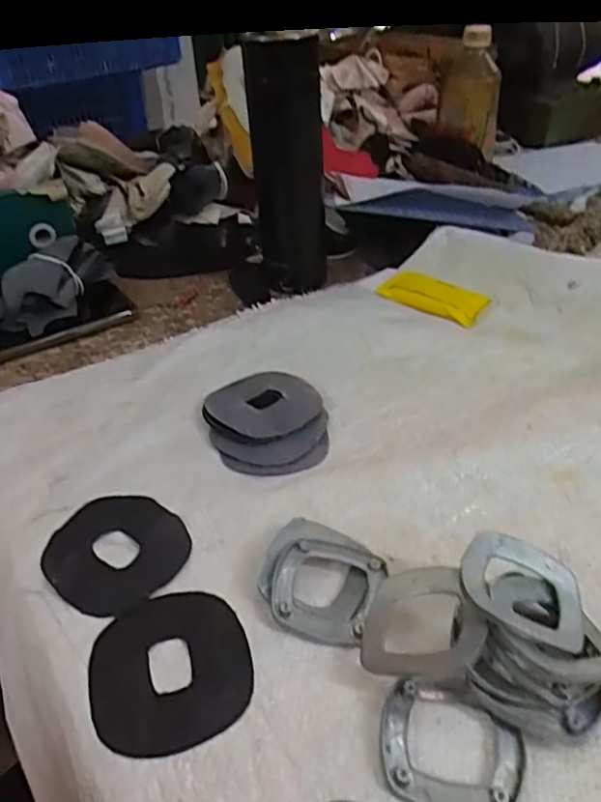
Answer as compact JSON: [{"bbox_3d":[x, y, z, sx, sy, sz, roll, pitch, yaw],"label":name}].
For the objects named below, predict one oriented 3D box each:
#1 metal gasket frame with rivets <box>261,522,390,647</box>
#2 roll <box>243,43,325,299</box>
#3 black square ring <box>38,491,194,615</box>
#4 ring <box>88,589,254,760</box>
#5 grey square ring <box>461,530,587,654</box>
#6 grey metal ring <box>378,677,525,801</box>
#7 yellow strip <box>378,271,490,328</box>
[{"bbox_3d":[0.011,0.096,0.340,0.062,0.016,0.065,11,40,17],"label":"metal gasket frame with rivets"},{"bbox_3d":[-0.015,-0.216,0.582,0.069,0.207,0.069,-2,38,1],"label":"roll"},{"bbox_3d":[-0.109,0.087,0.364,0.078,0.006,0.075,24,45,30],"label":"black square ring"},{"bbox_3d":[-0.065,0.132,0.308,0.076,0.004,0.080,-12,38,-12],"label":"ring"},{"bbox_3d":[0.109,0.090,0.302,0.060,0.006,0.060,21,37,3],"label":"grey square ring"},{"bbox_3d":[0.066,0.152,0.274,0.061,0.007,0.058,6,38,11],"label":"grey metal ring"},{"bbox_3d":[0.124,-0.100,0.582,0.095,0.005,0.057,26,46,32],"label":"yellow strip"}]

